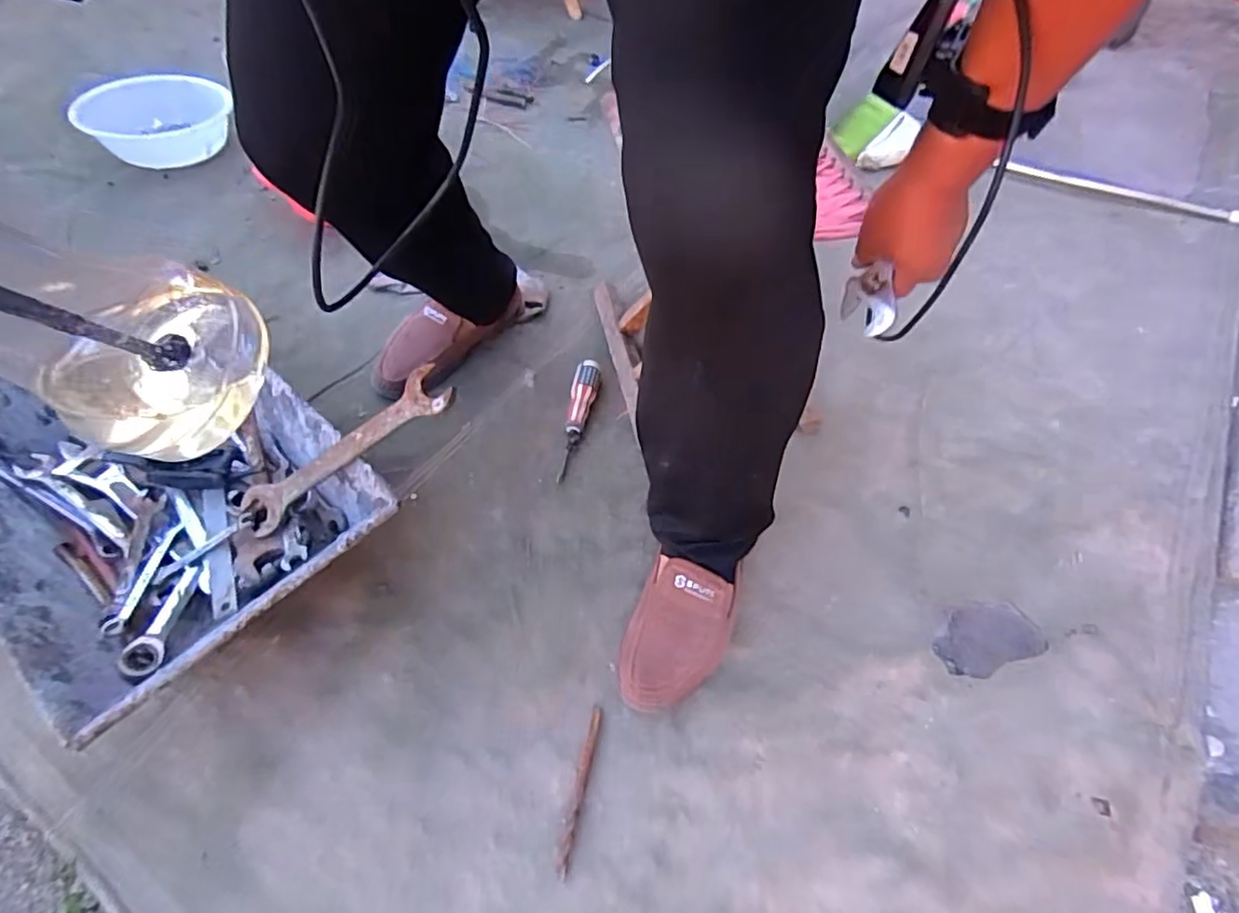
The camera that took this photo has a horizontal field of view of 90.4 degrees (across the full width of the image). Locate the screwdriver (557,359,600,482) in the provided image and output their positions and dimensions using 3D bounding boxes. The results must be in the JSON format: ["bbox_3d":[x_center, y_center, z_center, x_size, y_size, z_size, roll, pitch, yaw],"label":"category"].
[{"bbox_3d":[-0.055,-0.053,0.819,0.033,0.025,0.190,9,54,3],"label":"screwdriver"}]

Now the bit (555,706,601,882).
[{"bbox_3d":[-0.037,0.305,0.568,0.013,0.004,0.141,11,54,4],"label":"bit"}]

